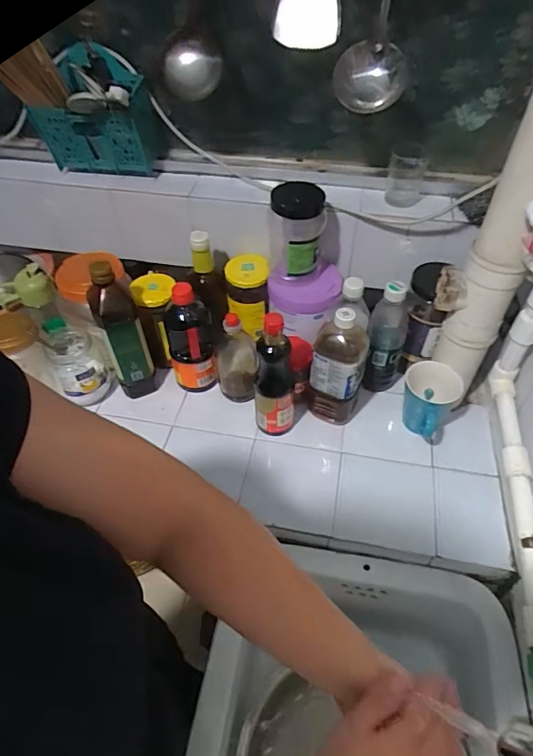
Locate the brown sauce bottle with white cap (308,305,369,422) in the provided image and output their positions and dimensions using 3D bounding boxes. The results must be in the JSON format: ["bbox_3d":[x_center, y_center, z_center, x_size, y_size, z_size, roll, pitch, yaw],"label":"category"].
[{"bbox_3d":[0.117,-0.016,0.757,0.080,0.229,0.074,13,50,12],"label":"brown sauce bottle with white cap"}]

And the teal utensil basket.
[{"bbox_3d":[-0.286,-0.435,0.769,0.183,0.177,0.101,11,49,10],"label":"teal utensil basket"}]

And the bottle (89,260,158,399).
[{"bbox_3d":[-0.249,-0.082,0.787,0.067,0.261,0.080,-19,51,-16],"label":"bottle"}]

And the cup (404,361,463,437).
[{"bbox_3d":[0.264,0.047,0.766,0.087,0.124,0.115,19,51,17],"label":"cup"}]

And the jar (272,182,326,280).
[{"bbox_3d":[0.052,-0.236,0.754,0.085,0.143,0.095,7,49,7],"label":"jar"}]

